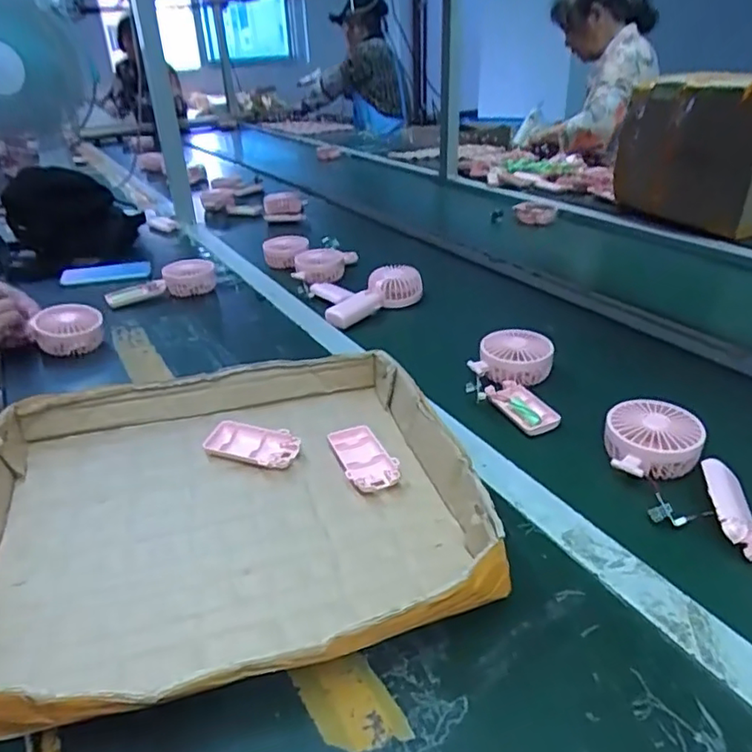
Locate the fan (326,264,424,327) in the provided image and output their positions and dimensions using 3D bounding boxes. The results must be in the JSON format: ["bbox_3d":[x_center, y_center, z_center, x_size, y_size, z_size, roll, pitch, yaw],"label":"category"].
[{"bbox_3d":[-0.009,-0.124,0.958,0.161,0.051,0.062,-28,36,-14],"label":"fan"}]

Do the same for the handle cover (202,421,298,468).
[{"bbox_3d":[-0.127,0.072,0.611,0.096,0.018,0.046,9,31,18],"label":"handle cover"}]

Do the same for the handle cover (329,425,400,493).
[{"bbox_3d":[-0.013,0.082,0.592,0.048,0.019,0.096,-10,30,-15],"label":"handle cover"}]

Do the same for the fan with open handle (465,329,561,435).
[{"bbox_3d":[0.160,-0.002,0.705,0.097,0.048,0.172,3,29,9],"label":"fan with open handle"}]

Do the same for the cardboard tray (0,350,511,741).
[{"bbox_3d":[-0.132,0.103,0.515,0.395,0.063,0.375,-10,30,-15],"label":"cardboard tray"}]

